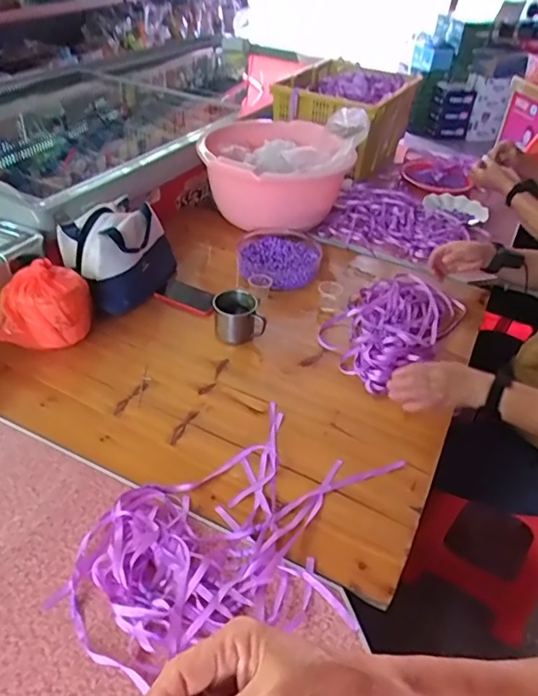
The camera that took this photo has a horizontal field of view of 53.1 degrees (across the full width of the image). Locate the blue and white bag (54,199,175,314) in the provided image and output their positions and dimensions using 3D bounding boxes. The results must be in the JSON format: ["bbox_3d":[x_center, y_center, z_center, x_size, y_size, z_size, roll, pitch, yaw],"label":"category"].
[{"bbox_3d":[-0.308,-0.202,1.149,0.149,0.173,0.247,23,42,20],"label":"blue and white bag"}]

